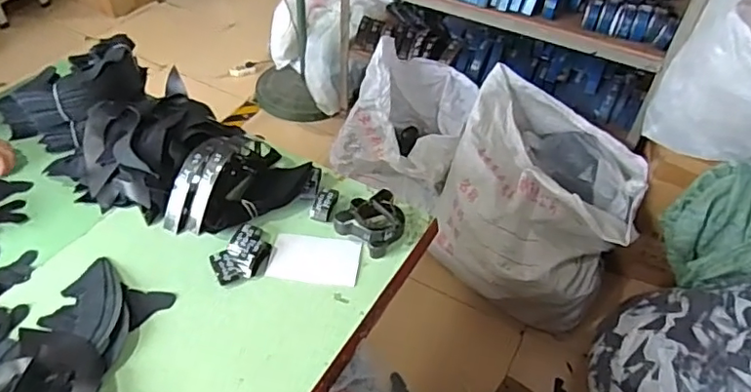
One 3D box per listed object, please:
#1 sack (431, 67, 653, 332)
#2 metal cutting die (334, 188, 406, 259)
[{"bbox_3d":[0.495,0.025,1.749,0.577,0.464,0.501,30,54,18],"label":"sack"},{"bbox_3d":[-0.005,0.046,1.020,0.108,0.046,0.123,30,54,18],"label":"metal cutting die"}]

